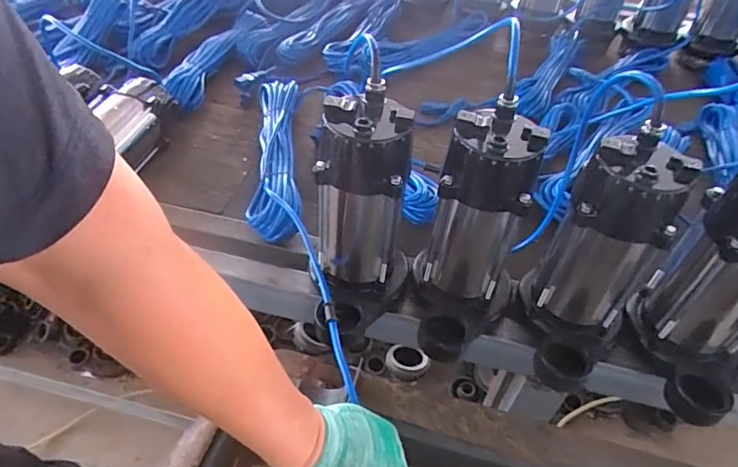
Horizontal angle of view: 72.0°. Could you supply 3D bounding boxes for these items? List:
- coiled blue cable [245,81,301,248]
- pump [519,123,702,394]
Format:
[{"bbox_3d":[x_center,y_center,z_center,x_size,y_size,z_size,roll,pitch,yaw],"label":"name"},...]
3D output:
[{"bbox_3d":[-0.140,-0.122,0.765,0.067,0.063,0.339,-2,46,-7],"label":"coiled blue cable"},{"bbox_3d":[0.225,0.037,0.519,0.107,0.247,0.126,31,51,23],"label":"pump"}]

